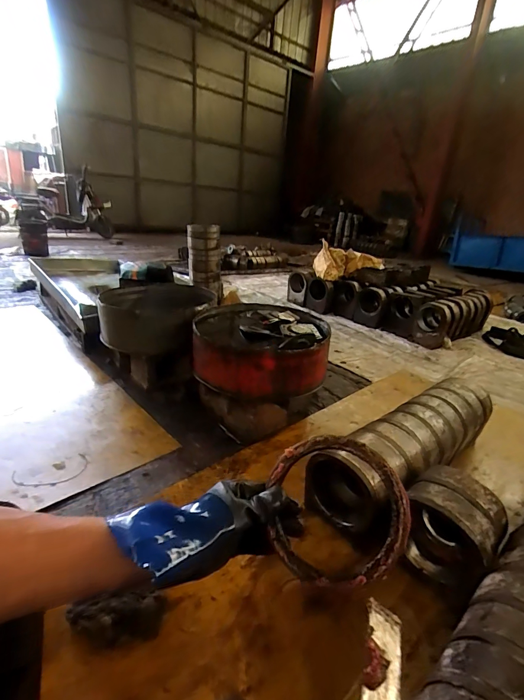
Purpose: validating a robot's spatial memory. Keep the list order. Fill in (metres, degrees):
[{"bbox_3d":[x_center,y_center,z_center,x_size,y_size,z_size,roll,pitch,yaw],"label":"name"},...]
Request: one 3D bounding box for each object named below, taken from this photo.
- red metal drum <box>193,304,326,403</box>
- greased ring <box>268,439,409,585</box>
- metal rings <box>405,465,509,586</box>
[{"bbox_3d":[-0.004,-0.016,1.516,0.554,0.196,0.521,3,23,-6],"label":"red metal drum"},{"bbox_3d":[0.085,0.175,0.404,0.148,0.012,0.152,-9,62,17],"label":"greased ring"},{"bbox_3d":[0.482,0.453,0.922,0.189,0.209,0.200,-17,32,-42],"label":"metal rings"}]

